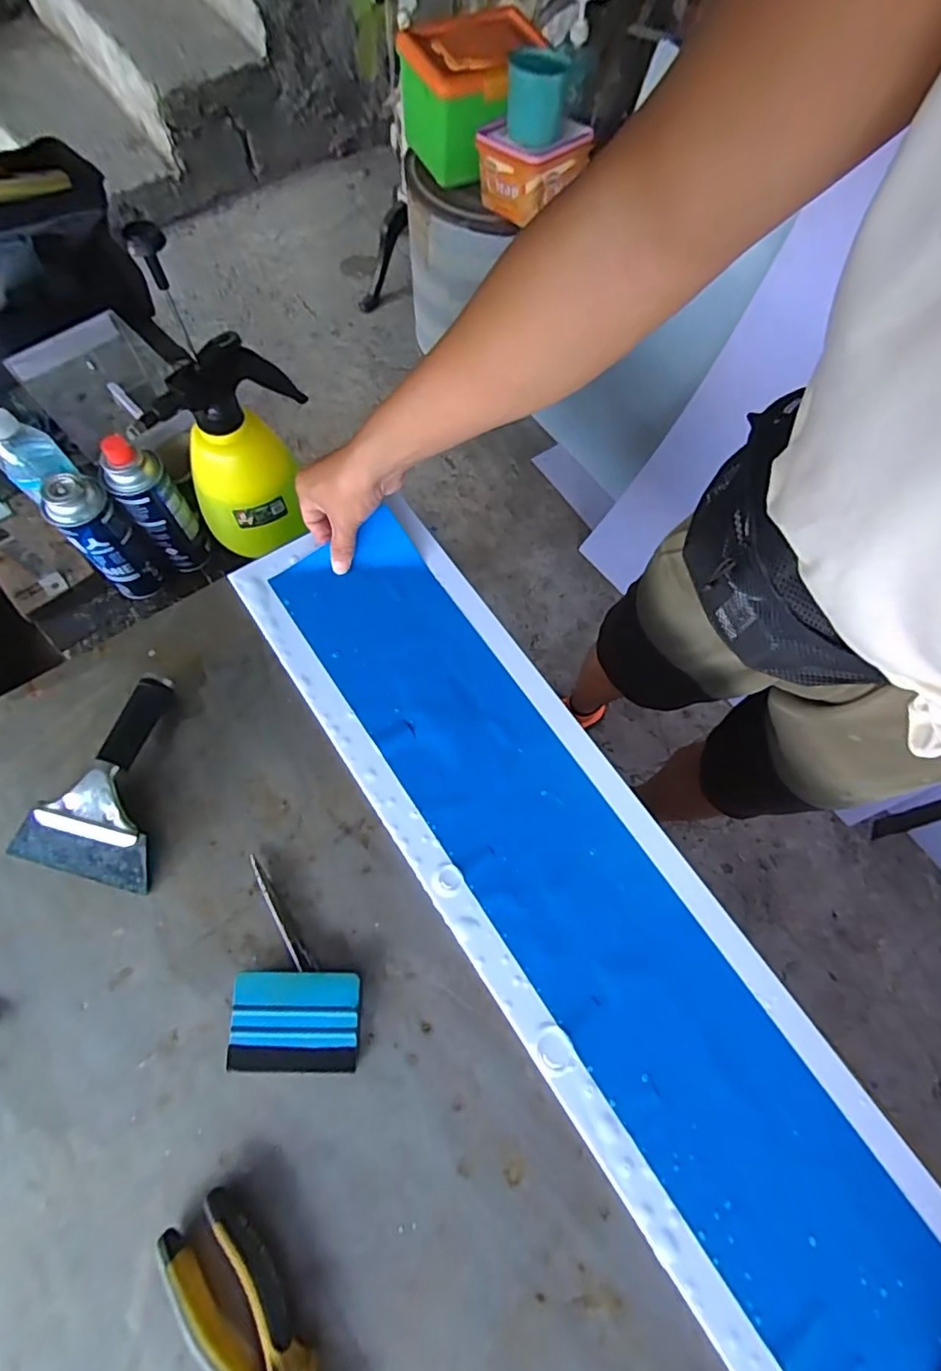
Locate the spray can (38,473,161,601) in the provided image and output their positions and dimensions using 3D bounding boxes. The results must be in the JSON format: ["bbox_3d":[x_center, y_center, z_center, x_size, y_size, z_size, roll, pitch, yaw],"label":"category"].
[{"bbox_3d":[-0.436,-0.173,0.681,0.053,0.180,0.062,41,71,11],"label":"spray can"}]

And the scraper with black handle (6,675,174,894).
[{"bbox_3d":[-0.307,0.074,0.488,0.120,0.033,0.176,15,68,2],"label":"scraper with black handle"}]

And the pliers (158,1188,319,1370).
[{"bbox_3d":[-0.135,0.436,0.366,0.055,0.024,0.187,-35,72,-15],"label":"pliers"}]

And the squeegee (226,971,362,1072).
[{"bbox_3d":[-0.137,0.262,0.440,0.097,0.016,0.069,1,66,-1],"label":"squeegee"}]

